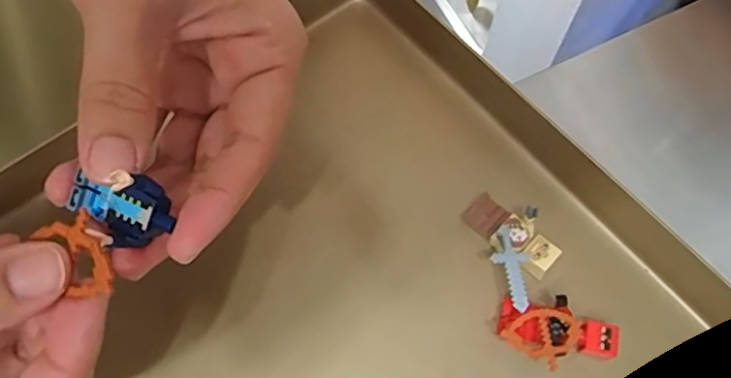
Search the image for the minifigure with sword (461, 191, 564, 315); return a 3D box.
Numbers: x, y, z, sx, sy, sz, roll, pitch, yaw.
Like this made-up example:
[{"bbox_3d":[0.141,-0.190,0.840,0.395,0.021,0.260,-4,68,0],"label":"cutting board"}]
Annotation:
[{"bbox_3d":[0.063,0.023,0.236,0.027,0.023,0.051,-17,68,-6],"label":"minifigure with sword"}]

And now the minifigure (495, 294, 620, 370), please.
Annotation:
[{"bbox_3d":[0.076,0.057,0.223,0.041,0.022,0.027,-1,67,1],"label":"minifigure"}]

